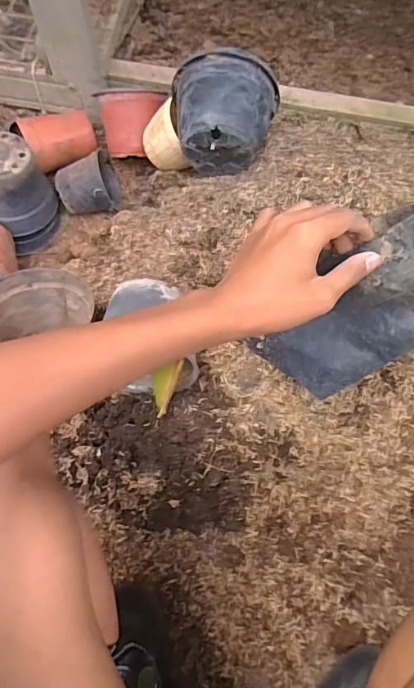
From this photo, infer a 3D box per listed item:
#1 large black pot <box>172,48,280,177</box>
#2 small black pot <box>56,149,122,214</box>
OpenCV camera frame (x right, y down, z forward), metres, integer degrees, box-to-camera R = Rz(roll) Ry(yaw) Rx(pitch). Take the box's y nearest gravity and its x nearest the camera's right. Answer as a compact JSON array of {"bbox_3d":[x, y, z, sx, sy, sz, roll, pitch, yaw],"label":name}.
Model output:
[{"bbox_3d":[0.022,-0.295,0.604,0.136,0.112,0.098,6,67,1],"label":"large black pot"},{"bbox_3d":[-0.185,-0.251,0.724,0.090,0.083,0.092,1,67,-1],"label":"small black pot"}]

